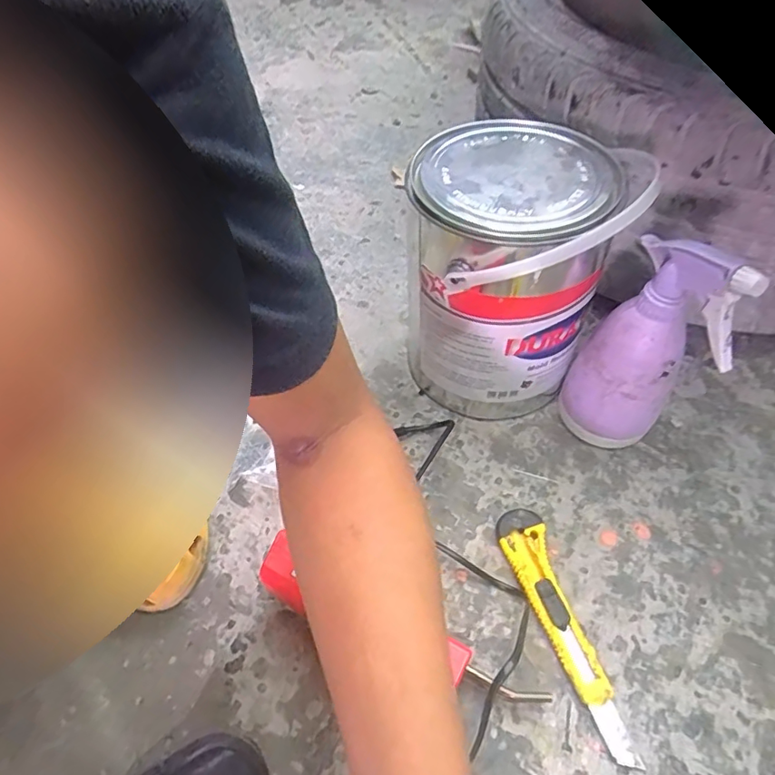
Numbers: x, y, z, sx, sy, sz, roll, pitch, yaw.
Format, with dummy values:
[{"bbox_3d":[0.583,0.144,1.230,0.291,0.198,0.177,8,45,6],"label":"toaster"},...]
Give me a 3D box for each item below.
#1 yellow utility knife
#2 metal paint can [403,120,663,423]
[{"bbox_3d":[0.127,0.177,0.403,0.037,0.012,0.180,-13,52,-6],"label":"yellow utility knife"},{"bbox_3d":[0.109,-0.092,0.482,0.161,0.223,0.170,-2,51,2],"label":"metal paint can"}]

